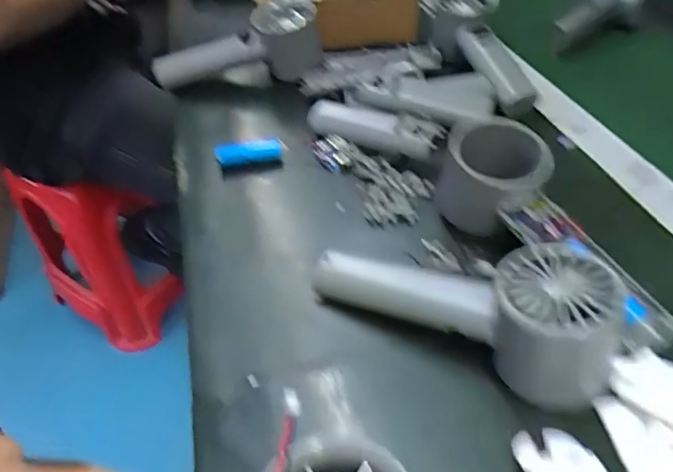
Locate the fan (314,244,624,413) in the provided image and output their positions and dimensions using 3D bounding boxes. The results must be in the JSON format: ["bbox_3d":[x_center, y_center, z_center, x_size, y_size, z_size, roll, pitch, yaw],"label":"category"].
[{"bbox_3d":[0.062,0.027,0.266,0.157,0.054,0.048,21,48,24],"label":"fan"}]

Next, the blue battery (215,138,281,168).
[{"bbox_3d":[-0.069,-0.067,0.403,0.050,0.012,0.013,-15,44,-11],"label":"blue battery"}]

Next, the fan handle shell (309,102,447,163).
[{"bbox_3d":[0.025,-0.084,0.408,0.114,0.025,0.030,19,48,23],"label":"fan handle shell"}]

